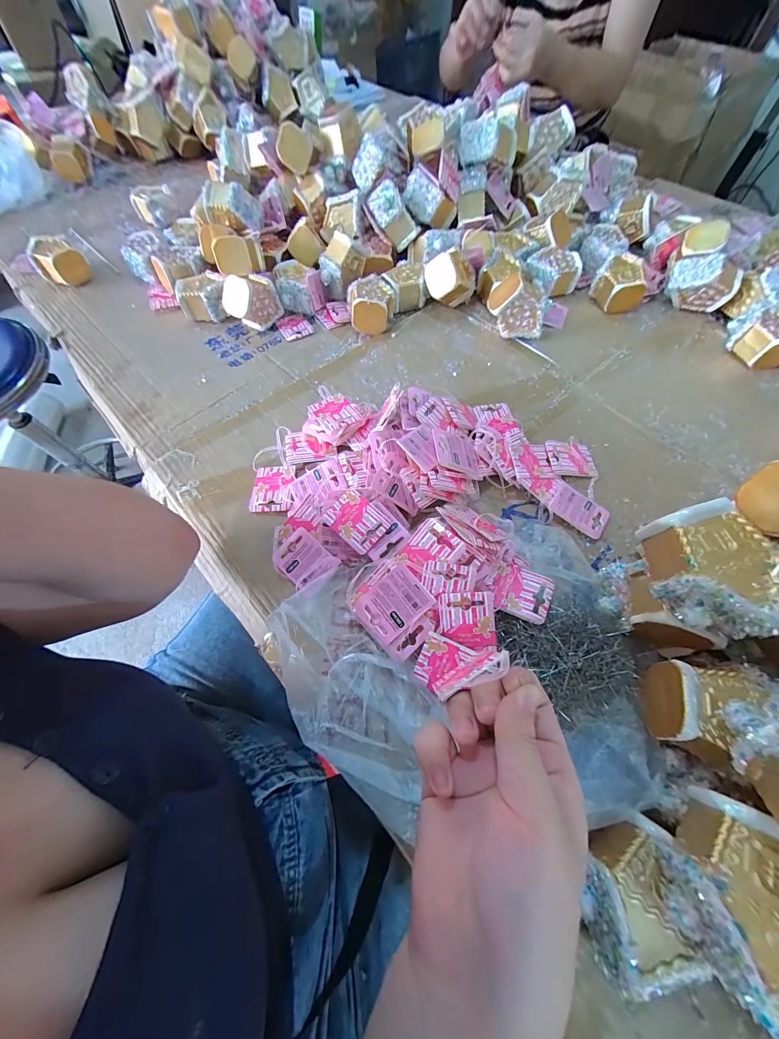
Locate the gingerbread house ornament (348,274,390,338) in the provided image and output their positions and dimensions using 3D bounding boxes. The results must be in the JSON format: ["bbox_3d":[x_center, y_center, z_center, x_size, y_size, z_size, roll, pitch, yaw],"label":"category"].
[{"bbox_3d":[-0.028,-0.326,0.532,0.067,0.047,0.079,-7,62,-4],"label":"gingerbread house ornament"}]

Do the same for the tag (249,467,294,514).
[{"bbox_3d":[-0.133,-0.036,0.397,0.048,0.009,0.059,-5,62,-3],"label":"tag"}]

